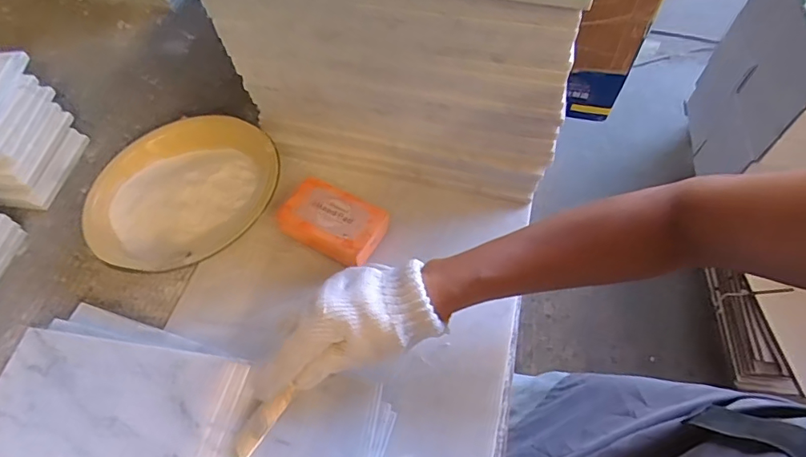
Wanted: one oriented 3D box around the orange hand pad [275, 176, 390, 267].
[{"bbox_3d":[-0.067,-0.006,0.475,0.102,0.029,0.060,28,64,19],"label":"orange hand pad"}]

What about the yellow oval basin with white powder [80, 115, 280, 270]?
[{"bbox_3d":[-0.218,-0.035,0.497,0.143,0.047,0.187,35,66,22],"label":"yellow oval basin with white powder"}]

